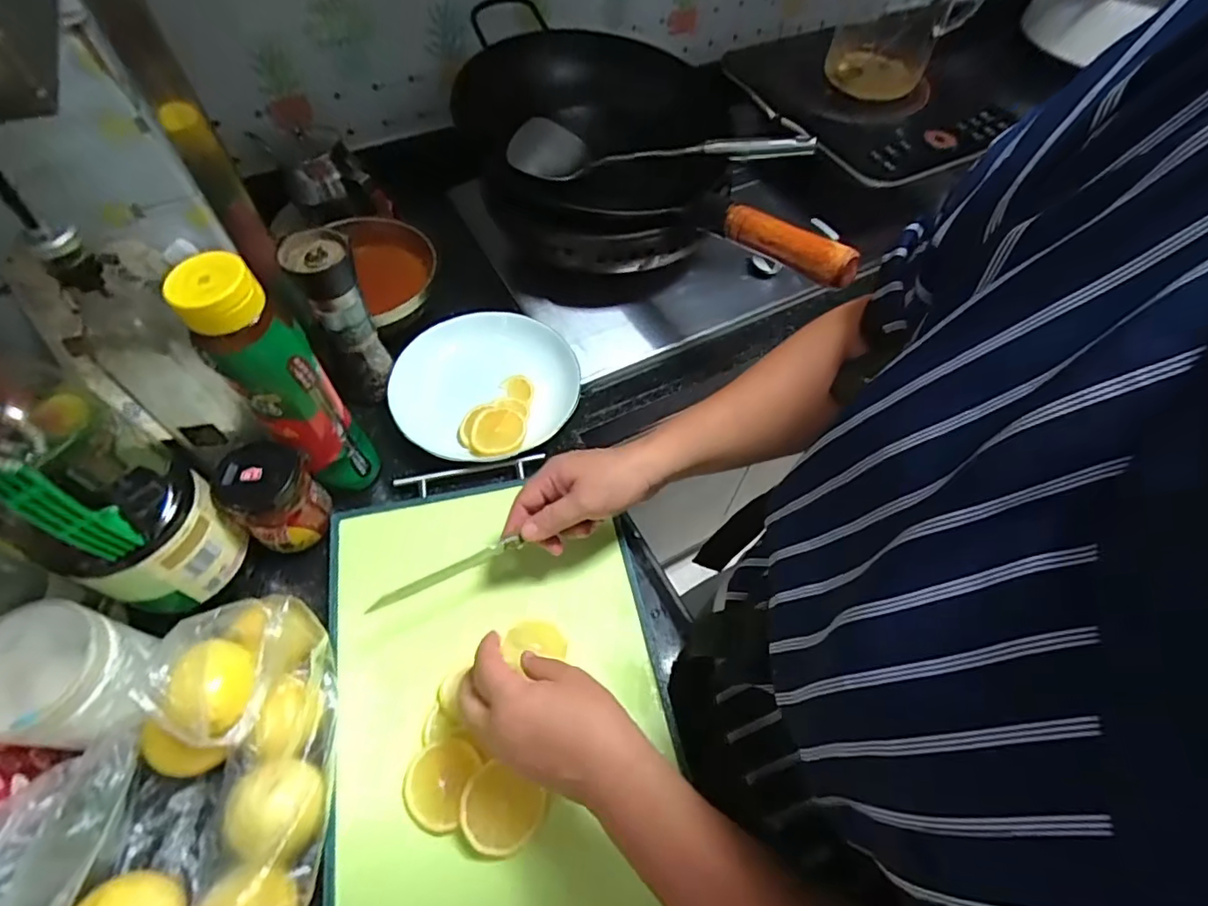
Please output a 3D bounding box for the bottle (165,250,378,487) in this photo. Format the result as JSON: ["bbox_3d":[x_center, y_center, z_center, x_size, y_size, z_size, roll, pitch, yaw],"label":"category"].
[{"bbox_3d":[-0.258,-0.050,0.466,0.064,0.225,0.062,-38,66,-23],"label":"bottle"}]

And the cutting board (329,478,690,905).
[{"bbox_3d":[-0.080,0.186,0.445,0.250,0.023,0.372,-10,58,-9],"label":"cutting board"}]

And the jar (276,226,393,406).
[{"bbox_3d":[-0.252,-0.126,0.554,0.054,0.169,0.053,-19,60,-14],"label":"jar"}]

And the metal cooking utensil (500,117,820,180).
[{"bbox_3d":[0.059,-0.362,0.669,0.355,0.044,0.087,9,56,20],"label":"metal cooking utensil"}]

